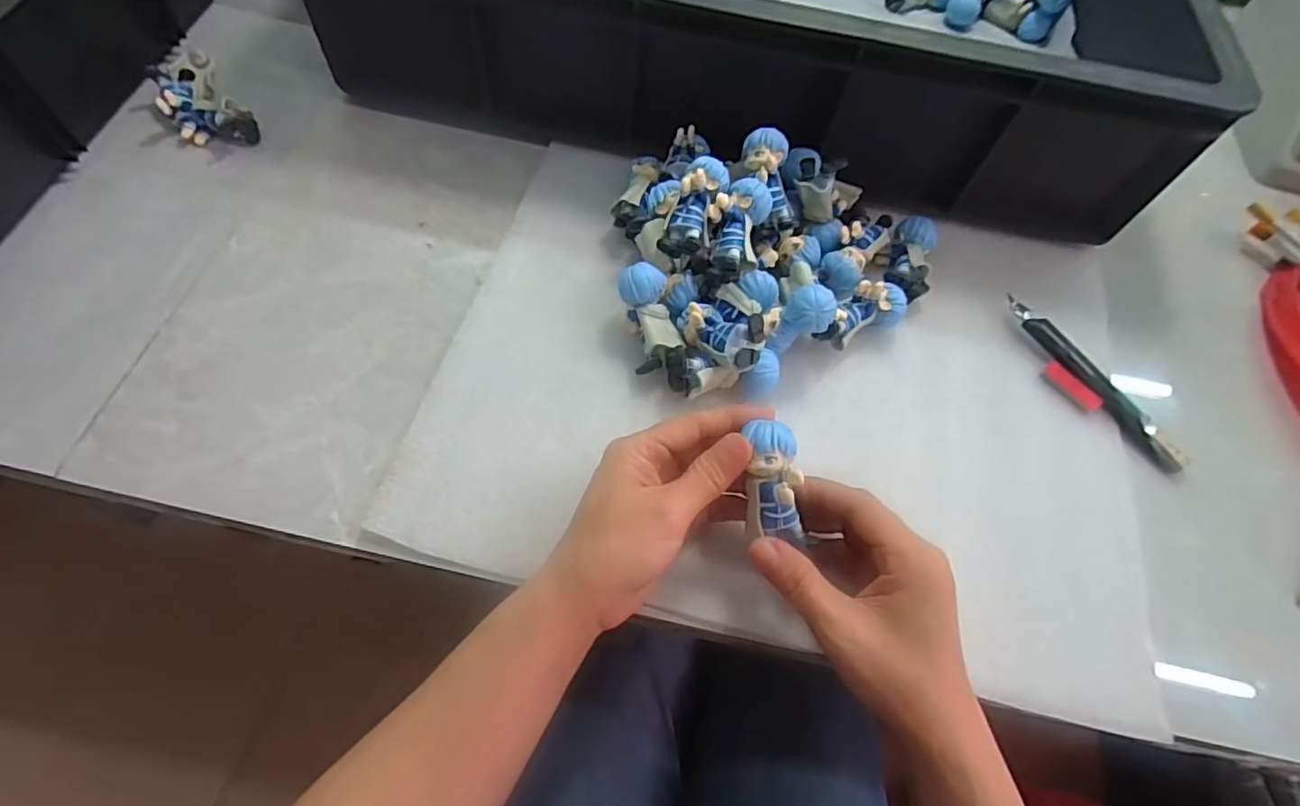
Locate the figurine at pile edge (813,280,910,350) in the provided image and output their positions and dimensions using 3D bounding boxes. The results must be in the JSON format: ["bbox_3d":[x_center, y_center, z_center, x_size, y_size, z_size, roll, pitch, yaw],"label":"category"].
[{"bbox_3d":[0.130,-0.055,0.379,0.059,0.030,0.026,-22,66,-16],"label":"figurine at pile edge"}]

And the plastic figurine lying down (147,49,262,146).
[{"bbox_3d":[-0.320,-0.217,0.431,0.045,0.026,0.097,-35,70,-21],"label":"plastic figurine lying down"}]

